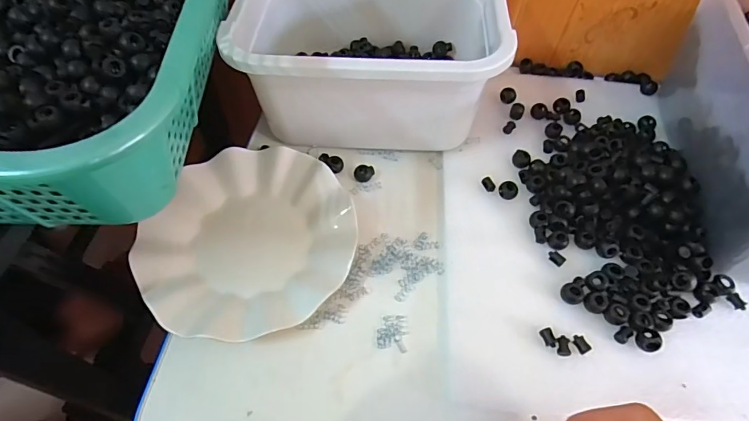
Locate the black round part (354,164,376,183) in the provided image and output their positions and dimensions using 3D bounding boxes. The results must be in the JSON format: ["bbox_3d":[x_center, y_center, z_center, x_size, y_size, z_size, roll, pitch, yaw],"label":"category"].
[{"bbox_3d":[-0.010,-0.036,0.437,0.020,0.011,0.016,7,56,1],"label":"black round part"}]

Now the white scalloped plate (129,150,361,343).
[{"bbox_3d":[-0.110,0.021,0.378,0.177,0.022,0.173,1,56,-2],"label":"white scalloped plate"}]

